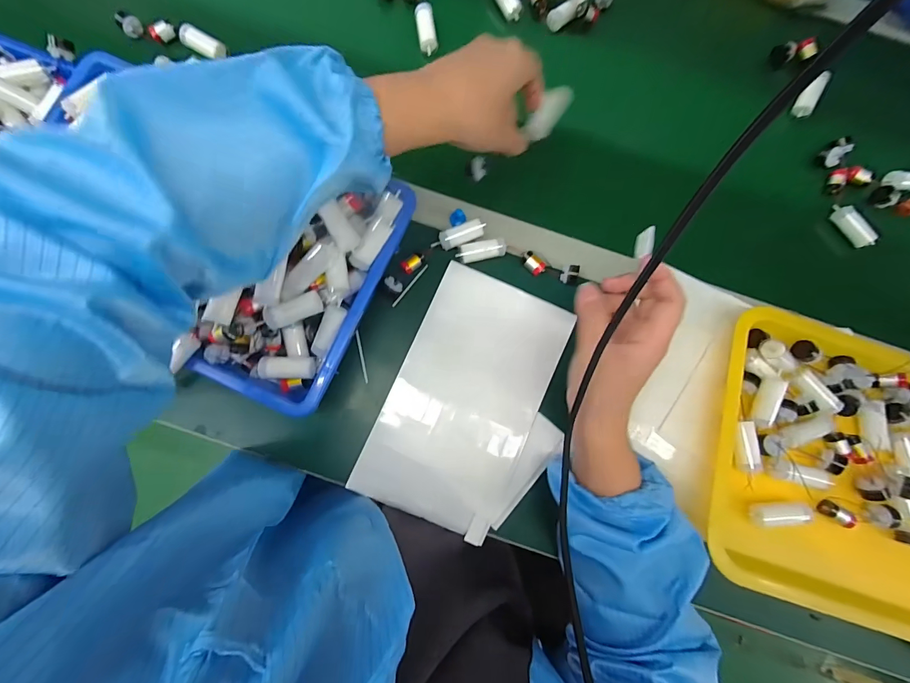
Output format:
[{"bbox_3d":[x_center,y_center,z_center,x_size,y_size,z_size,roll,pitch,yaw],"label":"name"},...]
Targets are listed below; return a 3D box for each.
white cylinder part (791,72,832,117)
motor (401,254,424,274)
[{"bbox_3d":[0.440,-0.304,0.482,0.017,0.022,0.062,30,82,2],"label":"white cylinder part"},{"bbox_3d":[-0.044,-0.084,0.422,0.026,0.009,0.014,-34,85,-7],"label":"motor"}]

